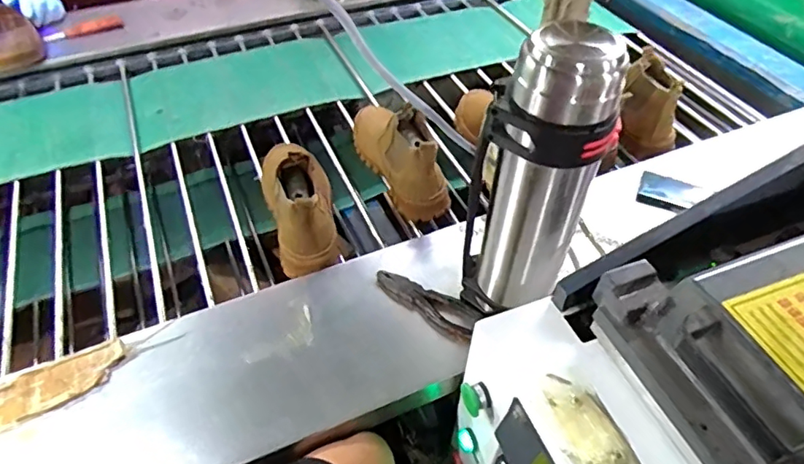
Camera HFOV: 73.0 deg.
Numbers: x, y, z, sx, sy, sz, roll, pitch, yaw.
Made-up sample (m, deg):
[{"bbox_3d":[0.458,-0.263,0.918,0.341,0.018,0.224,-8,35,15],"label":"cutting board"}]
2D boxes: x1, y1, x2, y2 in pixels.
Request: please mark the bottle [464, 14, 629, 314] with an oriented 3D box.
[{"bbox_3d":[0.149,-0.041,0.633,0.139,0.377,0.095,2,50,4],"label":"bottle"}]

